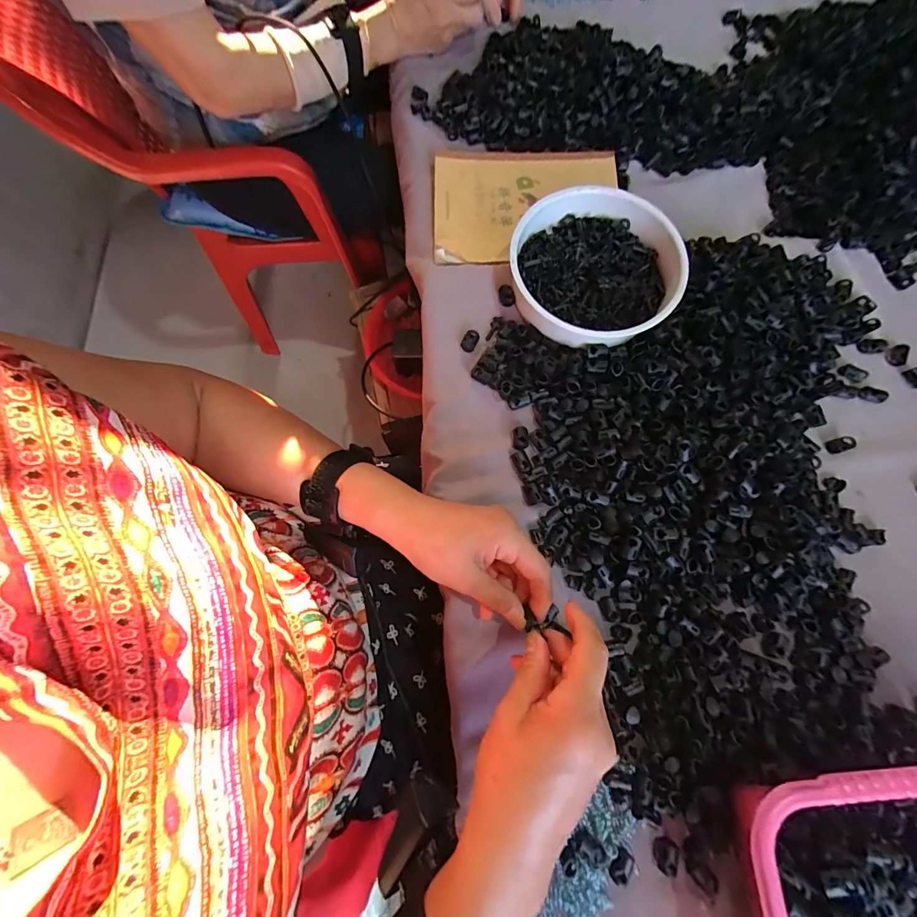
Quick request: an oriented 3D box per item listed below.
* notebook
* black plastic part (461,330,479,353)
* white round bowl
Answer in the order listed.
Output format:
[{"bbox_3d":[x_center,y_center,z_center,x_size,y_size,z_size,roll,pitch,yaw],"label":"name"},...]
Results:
[{"bbox_3d":[0.076,-0.282,0.441,0.201,0.012,0.145,1,76,1],"label":"notebook"},{"bbox_3d":[0.012,-0.117,0.392,0.015,0.006,0.021,26,78,7],"label":"black plastic part"},{"bbox_3d":[0.135,-0.185,0.393,0.159,0.047,0.155,0,76,0],"label":"white round bowl"}]

